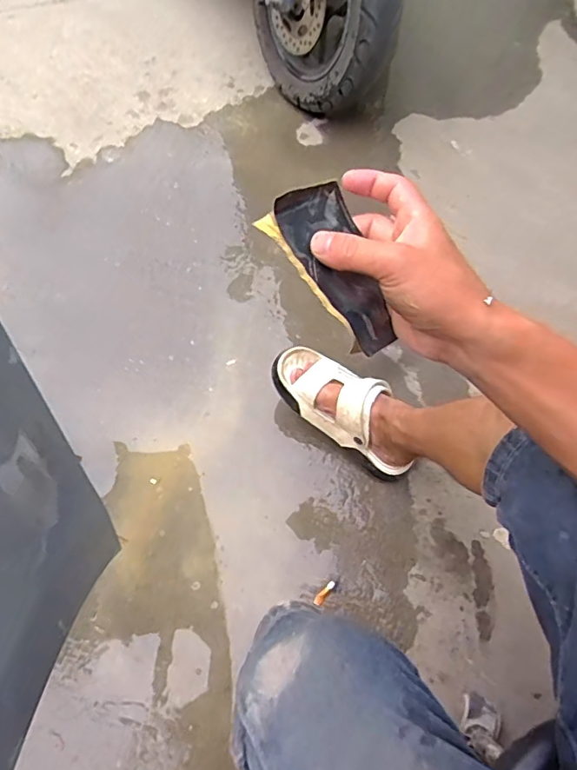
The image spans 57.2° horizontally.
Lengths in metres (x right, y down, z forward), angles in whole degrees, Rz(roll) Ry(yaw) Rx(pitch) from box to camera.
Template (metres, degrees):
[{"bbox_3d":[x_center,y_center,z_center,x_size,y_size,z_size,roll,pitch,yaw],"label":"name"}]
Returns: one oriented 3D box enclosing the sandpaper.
[{"bbox_3d":[0.034,-0.074,0.345,0.069,0.015,0.113,-29,90,-45],"label":"sandpaper"}]

